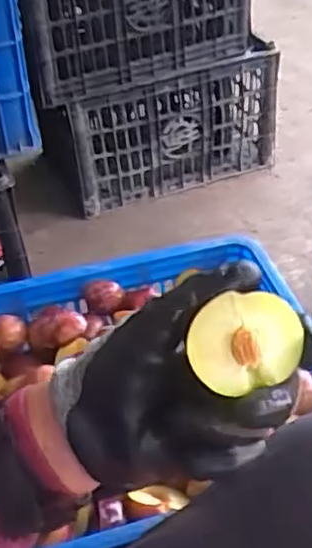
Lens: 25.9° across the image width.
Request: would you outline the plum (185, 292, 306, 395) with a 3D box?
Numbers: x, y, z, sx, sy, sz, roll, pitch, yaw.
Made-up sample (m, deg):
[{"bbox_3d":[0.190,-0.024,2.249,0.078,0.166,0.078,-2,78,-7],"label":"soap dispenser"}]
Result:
[{"bbox_3d":[0.043,0.032,0.323,0.048,0.025,0.040,-19,83,3],"label":"plum"}]

